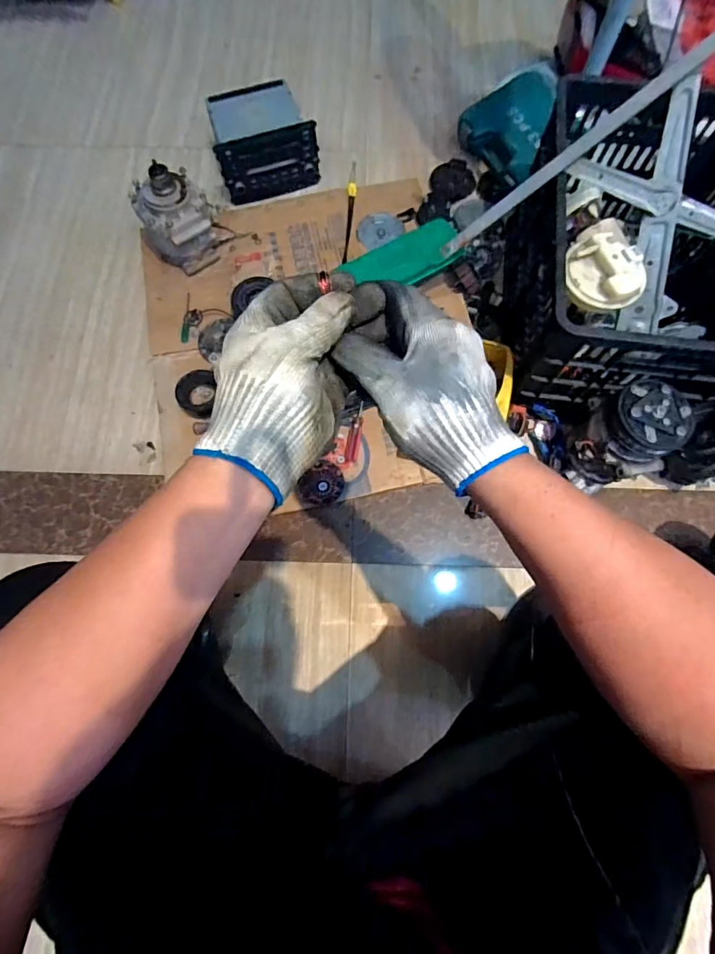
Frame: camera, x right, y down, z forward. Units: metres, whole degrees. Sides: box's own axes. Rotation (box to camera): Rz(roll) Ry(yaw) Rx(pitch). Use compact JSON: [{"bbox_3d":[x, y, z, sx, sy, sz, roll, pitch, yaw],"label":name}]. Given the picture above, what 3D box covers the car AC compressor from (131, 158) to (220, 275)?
[{"bbox_3d":[-0.358,-0.521,0.921,0.153,0.174,0.139,-31,74,-8],"label":"car AC compressor"}]

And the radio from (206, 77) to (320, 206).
[{"bbox_3d":[-0.205,-0.736,1.013,0.206,0.130,0.193,-14,73,-3],"label":"radio"}]

